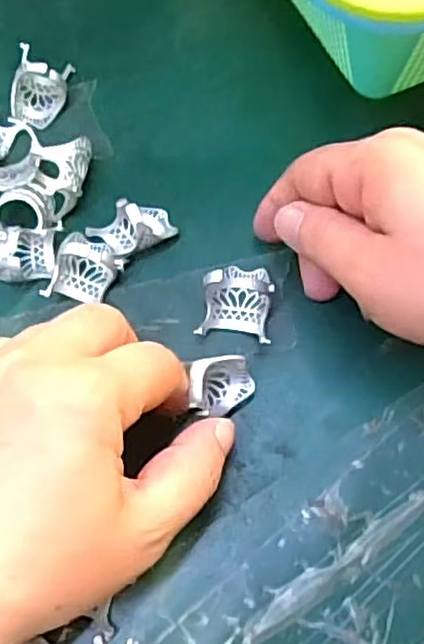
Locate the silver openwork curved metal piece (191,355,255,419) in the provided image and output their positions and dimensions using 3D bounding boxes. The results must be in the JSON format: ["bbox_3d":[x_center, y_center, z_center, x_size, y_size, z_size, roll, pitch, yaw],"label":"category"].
[{"bbox_3d":[0.004,0.024,0.254,0.024,0.021,0.018,-11,71,-1],"label":"silver openwork curved metal piece"}]

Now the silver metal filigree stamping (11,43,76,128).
[{"bbox_3d":[-0.080,-0.111,0.310,0.022,0.026,0.035,7,71,5],"label":"silver metal filigree stamping"}]

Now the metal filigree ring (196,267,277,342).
[{"bbox_3d":[0.010,-0.008,0.276,0.028,0.010,0.033,8,71,5],"label":"metal filigree ring"}]

